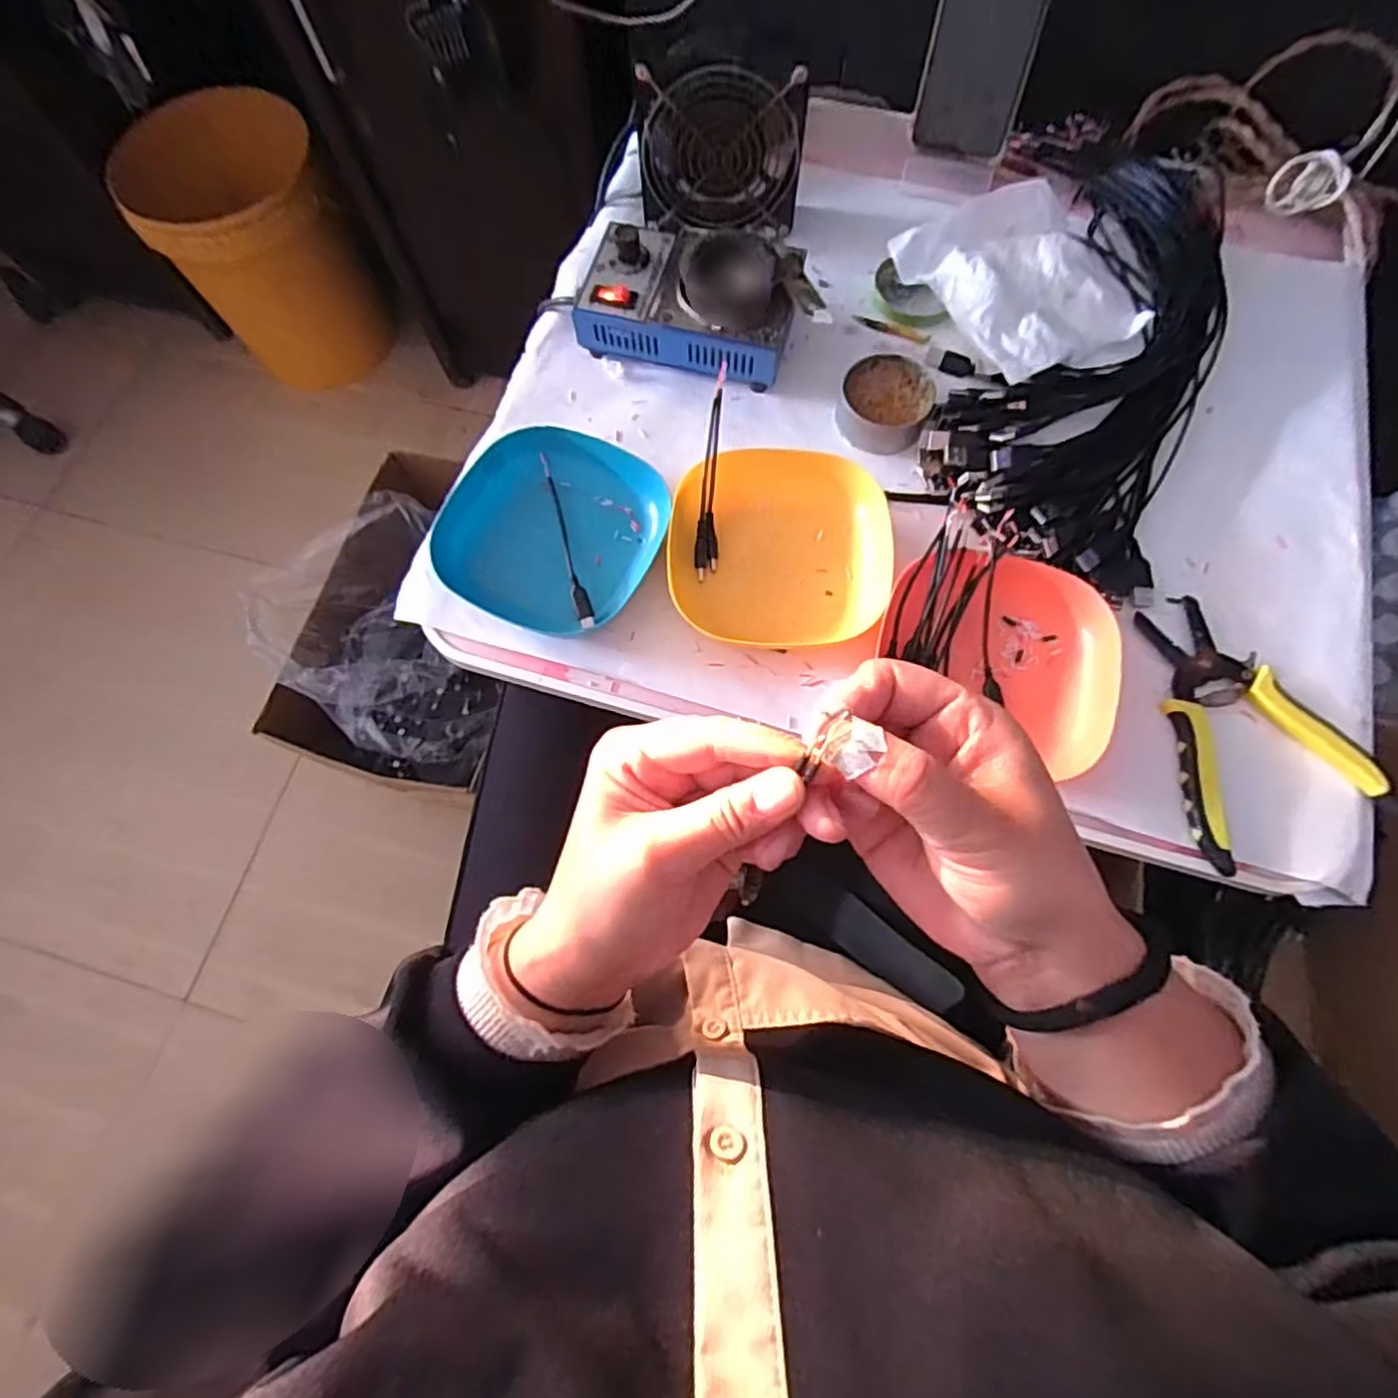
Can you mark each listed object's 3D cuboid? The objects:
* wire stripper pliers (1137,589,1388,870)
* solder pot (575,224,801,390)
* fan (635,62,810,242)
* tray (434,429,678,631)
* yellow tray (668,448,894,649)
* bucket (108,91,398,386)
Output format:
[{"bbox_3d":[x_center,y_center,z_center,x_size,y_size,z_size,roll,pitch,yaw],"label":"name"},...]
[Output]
[{"bbox_3d":[0.315,0.013,0.413,0.119,0.011,0.147,-26,74,-6],"label":"wire stripper pliers"},{"bbox_3d":[-0.005,-0.294,0.499,0.153,0.061,0.104,18,74,7],"label":"solder pot"},{"bbox_3d":[0.016,-0.410,0.508,0.121,0.104,0.048,3,73,3],"label":"fan"},{"bbox_3d":[-0.098,-0.115,0.458,0.136,0.026,0.135,23,75,9],"label":"tray"},{"bbox_3d":[0.053,-0.109,0.453,0.138,0.028,0.145,4,73,3],"label":"yellow tray"},{"bbox_3d":[-0.668,-0.702,1.066,0.268,0.300,0.265,-35,75,-9],"label":"bucket"}]

